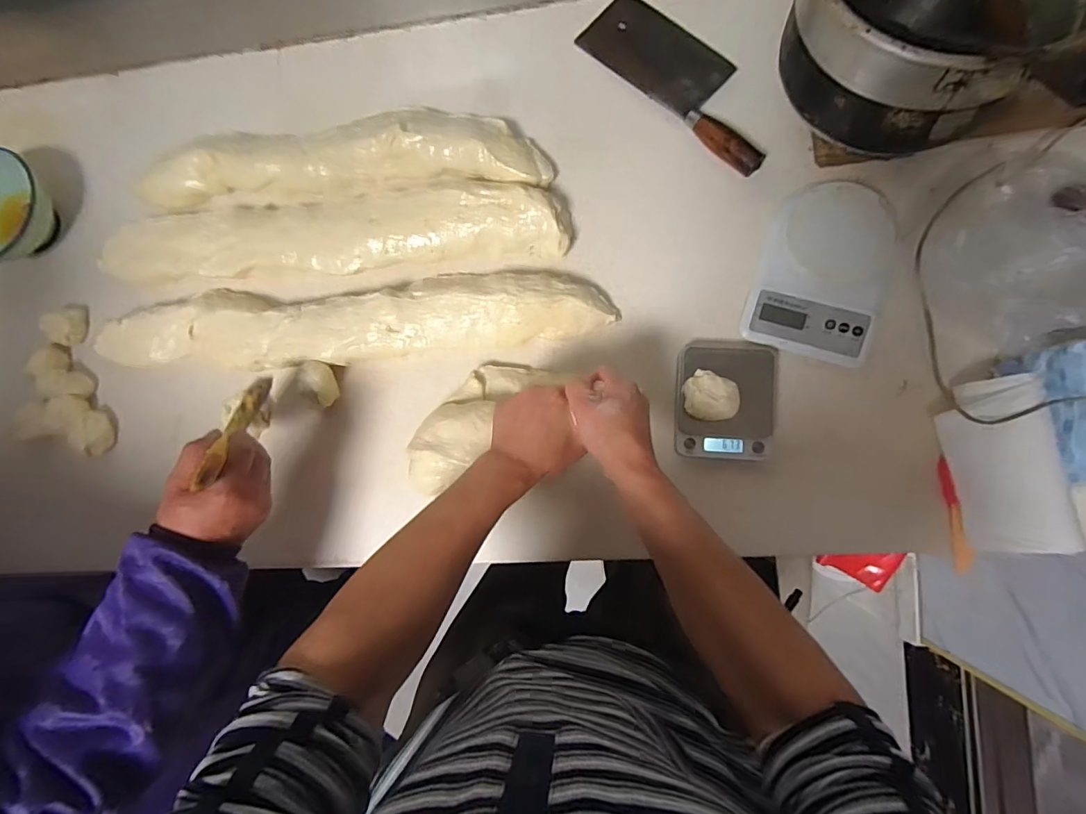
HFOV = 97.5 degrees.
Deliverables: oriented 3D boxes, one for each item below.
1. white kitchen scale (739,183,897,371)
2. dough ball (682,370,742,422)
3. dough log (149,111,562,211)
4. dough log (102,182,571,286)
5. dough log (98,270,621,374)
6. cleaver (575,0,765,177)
[{"bbox_3d":[0.329,-0.162,0.560,0.145,0.034,0.205,15,87,8],"label":"white kitchen scale"},{"bbox_3d":[0.184,-0.010,0.526,0.059,0.032,0.051,16,87,8],"label":"dough ball"},{"bbox_3d":[-0.279,-0.332,0.633,0.580,0.049,0.120,2,85,7],"label":"dough log"},{"bbox_3d":[-0.282,-0.223,0.632,0.632,0.052,0.120,0,85,7],"label":"dough log"},{"bbox_3d":[-0.244,-0.109,0.608,0.665,0.051,0.111,-3,85,7],"label":"dough log"},{"bbox_3d":[0.178,-0.420,0.600,0.101,0.028,0.296,-44,82,2],"label":"cleaver"}]

